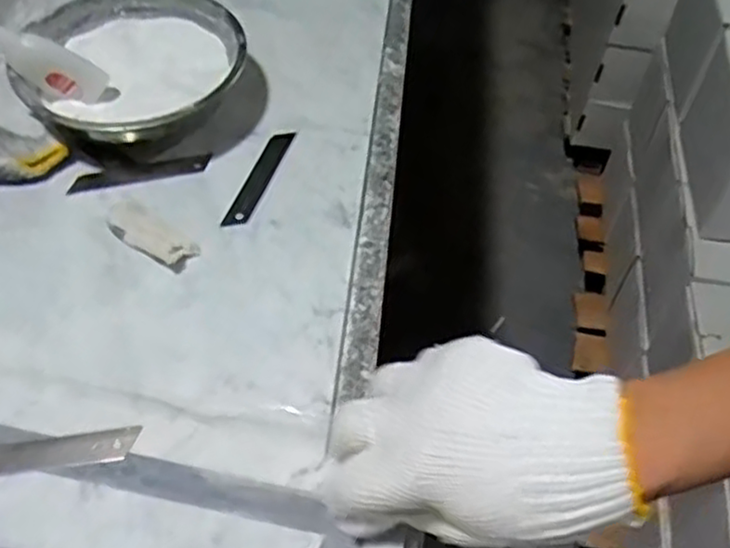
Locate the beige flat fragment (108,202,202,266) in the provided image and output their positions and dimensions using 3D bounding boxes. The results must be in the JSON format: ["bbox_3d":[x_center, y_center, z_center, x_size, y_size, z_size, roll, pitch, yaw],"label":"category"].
[{"bbox_3d":[-0.146,-0.030,0.490,0.071,0.015,0.028,32,59,21],"label":"beige flat fragment"}]

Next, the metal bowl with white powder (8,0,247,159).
[{"bbox_3d":[-0.171,-0.148,0.558,0.154,0.058,0.154,0,53,0],"label":"metal bowl with white powder"}]

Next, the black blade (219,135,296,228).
[{"bbox_3d":[-0.076,-0.071,0.535,0.015,0.004,0.101,20,52,1],"label":"black blade"}]

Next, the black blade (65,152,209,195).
[{"bbox_3d":[-0.164,-0.074,0.536,0.099,0.004,0.020,-10,54,-8],"label":"black blade"}]

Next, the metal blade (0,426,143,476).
[{"bbox_3d":[-0.173,0.095,0.388,0.099,0.004,0.019,-6,53,-5],"label":"metal blade"}]

